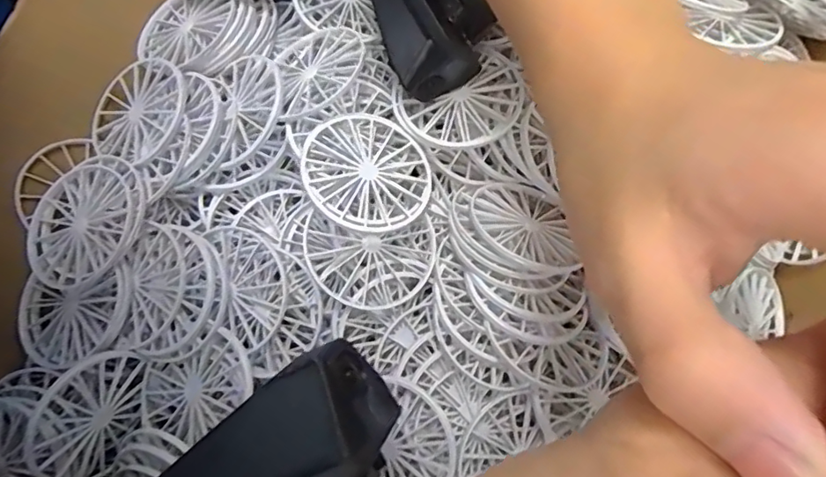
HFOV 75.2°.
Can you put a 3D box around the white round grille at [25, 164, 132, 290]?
[{"bbox_3d":[-0.134,-0.005,0.218,0.049,0.006,0.049,-4,74,16],"label":"white round grille"}]

